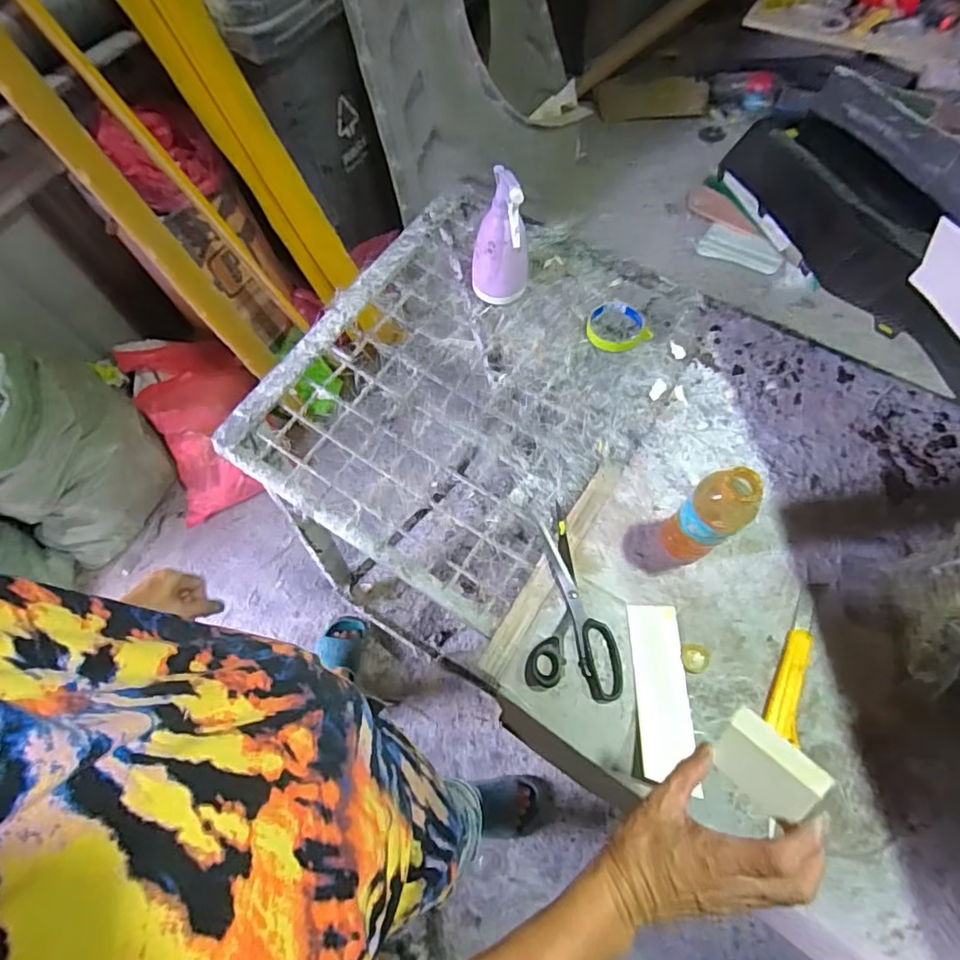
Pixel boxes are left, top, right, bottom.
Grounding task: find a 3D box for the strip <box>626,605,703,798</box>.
[{"bbox_3d":[0.207,0.237,0.633,0.058,0.009,0.182,-1,65,2],"label":"strip"}]

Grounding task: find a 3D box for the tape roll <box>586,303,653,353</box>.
[{"bbox_3d":[0.207,-0.231,0.838,0.088,0.017,0.081,-1,65,2],"label":"tape roll"}]

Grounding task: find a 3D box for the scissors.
[{"bbox_3d":[0.111,0.145,0.673,0.106,0.009,0.228,0,65,3],"label":"scissors"}]

